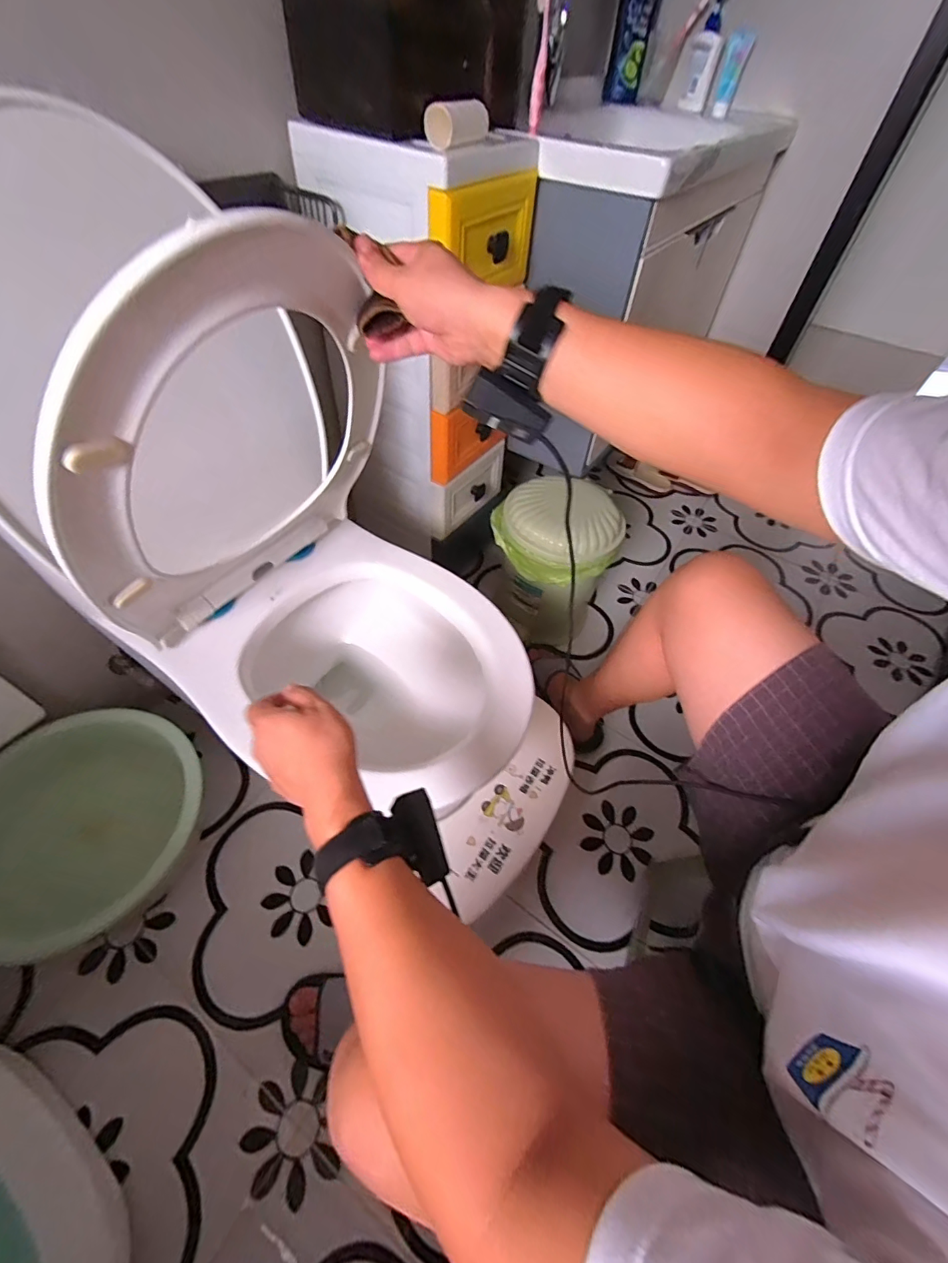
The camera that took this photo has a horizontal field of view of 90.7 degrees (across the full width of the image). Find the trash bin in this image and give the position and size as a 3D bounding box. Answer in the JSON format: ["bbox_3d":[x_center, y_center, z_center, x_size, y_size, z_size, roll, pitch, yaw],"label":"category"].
[{"bbox_3d":[0.169,-0.153,1.078,0.266,0.356,0.245,15,53,7],"label":"trash bin"}]

